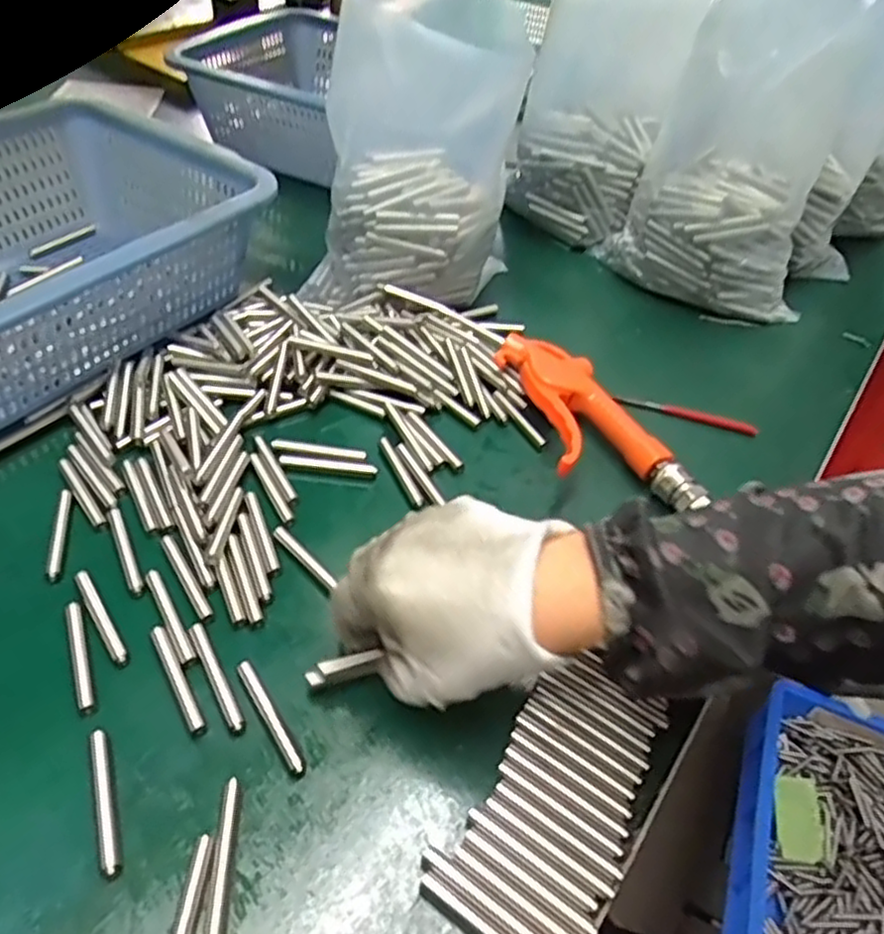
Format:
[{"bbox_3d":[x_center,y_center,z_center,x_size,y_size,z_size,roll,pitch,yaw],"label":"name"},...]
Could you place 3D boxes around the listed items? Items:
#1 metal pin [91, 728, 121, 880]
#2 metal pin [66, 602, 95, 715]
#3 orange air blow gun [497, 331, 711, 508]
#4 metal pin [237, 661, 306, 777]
[{"bbox_3d":[-0.137,0.135,0.292,0.007,0.008,0.060,-14,50,-18],"label":"metal pin"},{"bbox_3d":[-0.170,0.088,0.336,0.008,0.008,0.058,-16,51,-20],"label":"metal pin"},{"bbox_3d":[0.090,-0.028,0.460,0.077,0.034,0.161,-8,47,-14],"label":"orange air blow gun"},{"bbox_3d":[-0.077,0.112,0.322,0.007,0.008,0.058,-24,54,-25],"label":"metal pin"}]

